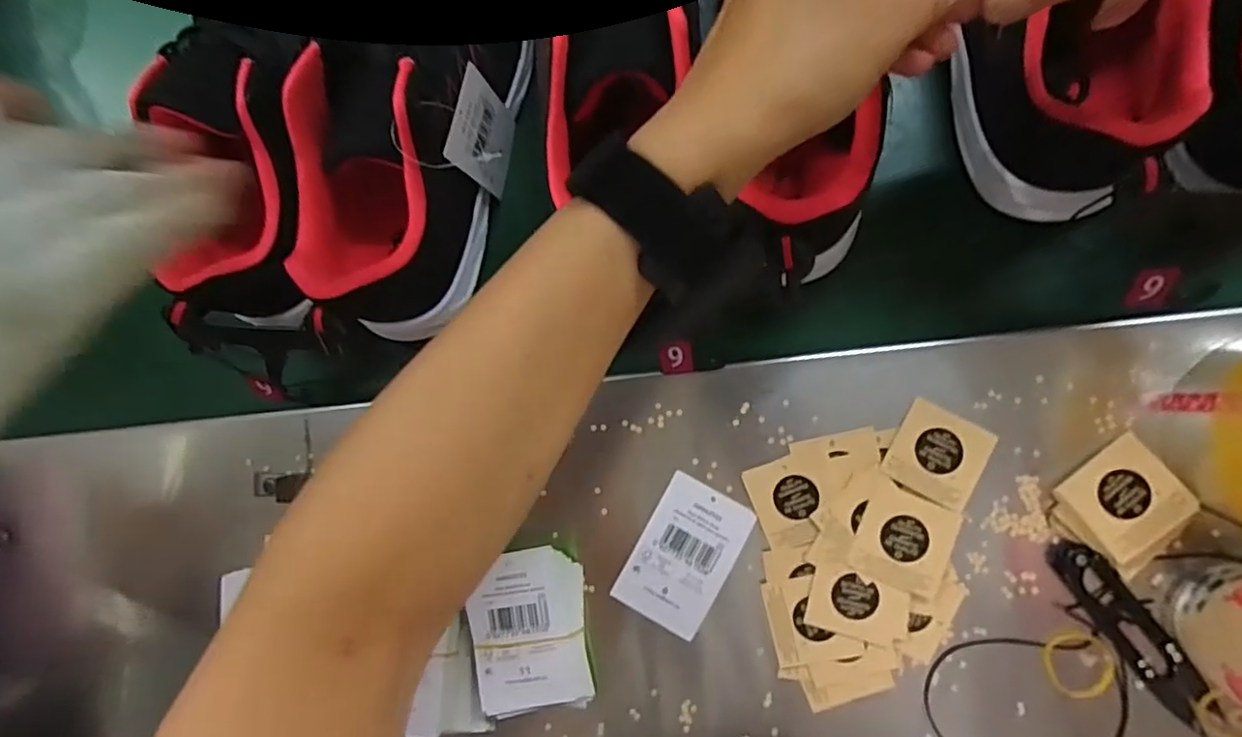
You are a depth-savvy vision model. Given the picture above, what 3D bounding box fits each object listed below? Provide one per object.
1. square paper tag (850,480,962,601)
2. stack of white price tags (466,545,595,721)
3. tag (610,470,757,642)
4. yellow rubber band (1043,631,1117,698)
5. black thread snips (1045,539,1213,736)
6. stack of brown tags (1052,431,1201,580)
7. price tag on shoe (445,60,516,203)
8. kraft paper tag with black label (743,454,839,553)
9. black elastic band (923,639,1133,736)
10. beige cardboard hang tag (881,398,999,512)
[{"bbox_3d":[0.143,0.088,0.309,0.042,0.005,0.048,21,96,7],"label":"square paper tag"},{"bbox_3d":[-0.047,0.137,0.324,0.052,0.029,0.085,-6,92,9],"label":"stack of white price tags"},{"bbox_3d":[0.033,0.100,0.326,0.048,0.004,0.076,28,97,6],"label":"tag"},{"bbox_3d":[0.222,0.141,0.295,0.031,0.004,0.030,0,83,3],"label":"yellow rubber band"},{"bbox_3d":[0.246,0.125,0.295,0.023,0.012,0.099,-36,87,9],"label":"black thread snips"},{"bbox_3d":[0.239,0.065,0.290,0.050,0.008,0.050,45,98,4],"label":"stack of brown tags"},{"bbox_3d":[-0.076,-0.127,0.334,0.006,0.057,0.050,15,95,8],"label":"price tag on shoe"},{"bbox_3d":[0.091,0.068,0.320,0.043,0.004,0.044,-22,83,8],"label":"kraft paper tag with black label"},{"bbox_3d":[0.202,0.170,0.305,0.095,0.006,0.071,-4,92,9],"label":"black elastic band"},{"bbox_3d":[0.160,0.044,0.308,0.043,0.005,0.043,30,97,6],"label":"beige cardboard hang tag"}]

